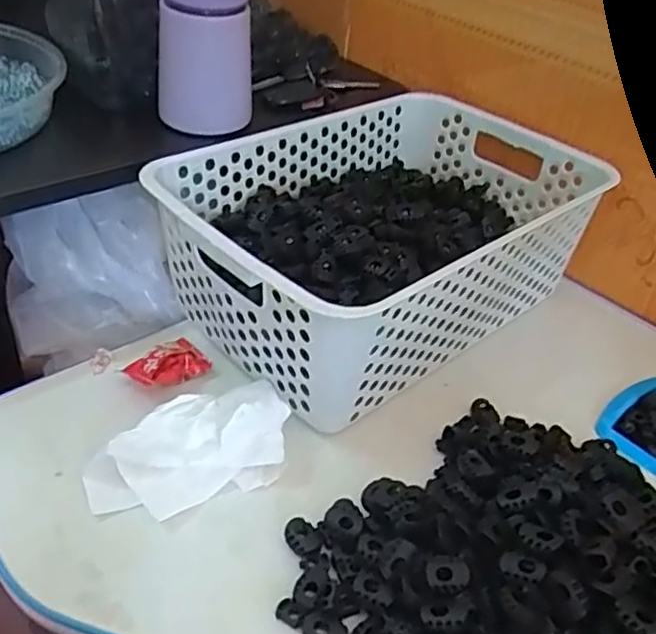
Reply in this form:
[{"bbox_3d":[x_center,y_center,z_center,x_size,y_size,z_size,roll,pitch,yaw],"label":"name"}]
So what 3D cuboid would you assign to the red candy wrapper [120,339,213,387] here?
[{"bbox_3d":[-0.101,0.031,0.451,0.055,0.023,0.025,-7,38,-39],"label":"red candy wrapper"}]

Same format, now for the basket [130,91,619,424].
[{"bbox_3d":[0.044,-0.061,0.512,0.317,0.108,0.200,-28,50,-37],"label":"basket"}]

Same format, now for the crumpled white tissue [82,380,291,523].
[{"bbox_3d":[-0.079,0.071,0.390,0.115,0.033,0.066,-13,42,-24],"label":"crumpled white tissue"}]

